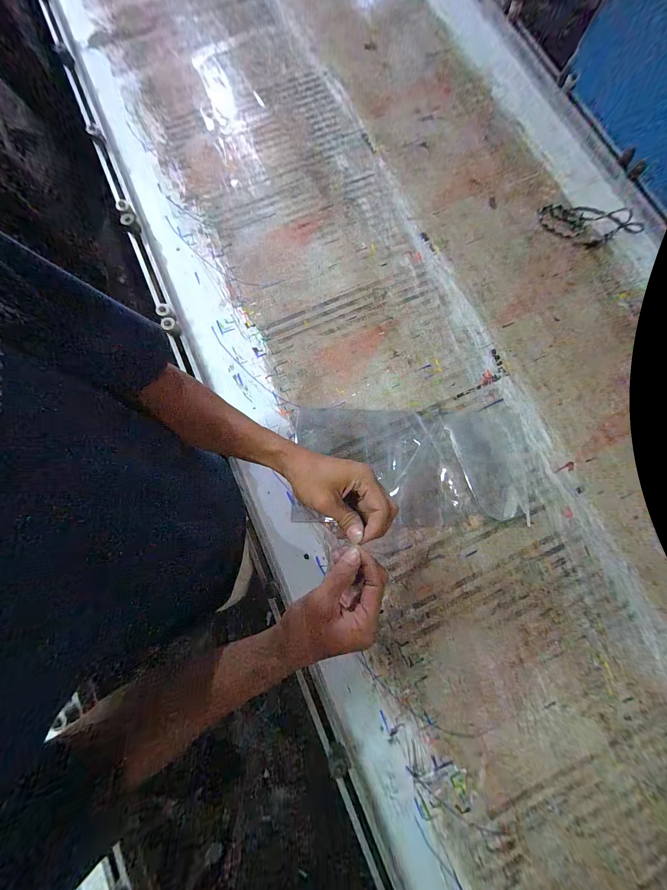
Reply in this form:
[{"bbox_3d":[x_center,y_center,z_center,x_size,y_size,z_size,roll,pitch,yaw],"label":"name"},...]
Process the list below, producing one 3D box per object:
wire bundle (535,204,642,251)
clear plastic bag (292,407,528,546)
[{"bbox_3d":[0.635,-0.547,0.702,0.232,0.019,0.111,11,80,2],"label":"wire bundle"},{"bbox_3d":[0.163,0.052,0.603,0.484,0.013,0.260,1,79,0],"label":"clear plastic bag"}]

